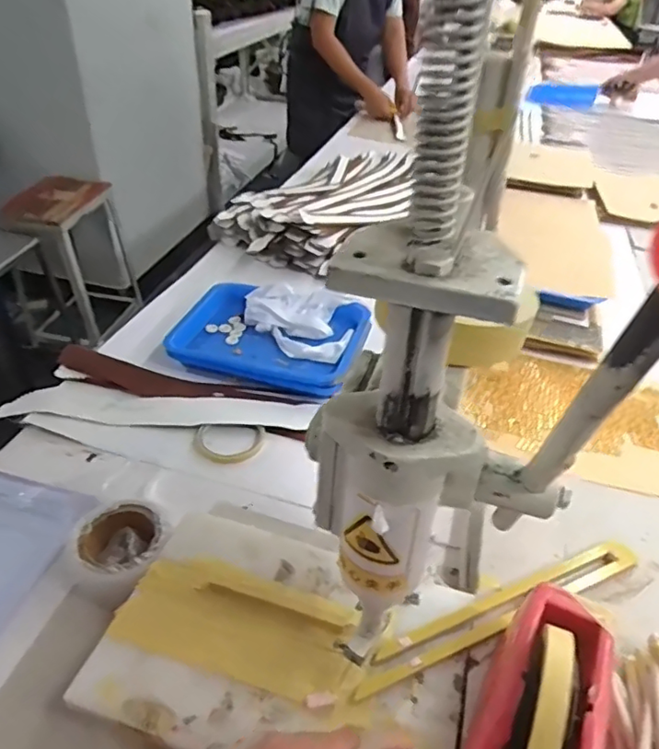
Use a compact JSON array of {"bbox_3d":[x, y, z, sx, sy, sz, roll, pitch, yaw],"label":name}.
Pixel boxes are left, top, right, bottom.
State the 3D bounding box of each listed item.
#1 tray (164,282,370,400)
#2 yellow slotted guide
[{"bbox_3d":[-0.091,-0.068,0.904,0.283,0.059,0.214,13,40,10],"label":"tray"},{"bbox_3d":[0.159,0.211,0.514,0.309,0.014,0.030,-14,42,-21],"label":"yellow slotted guide"}]

